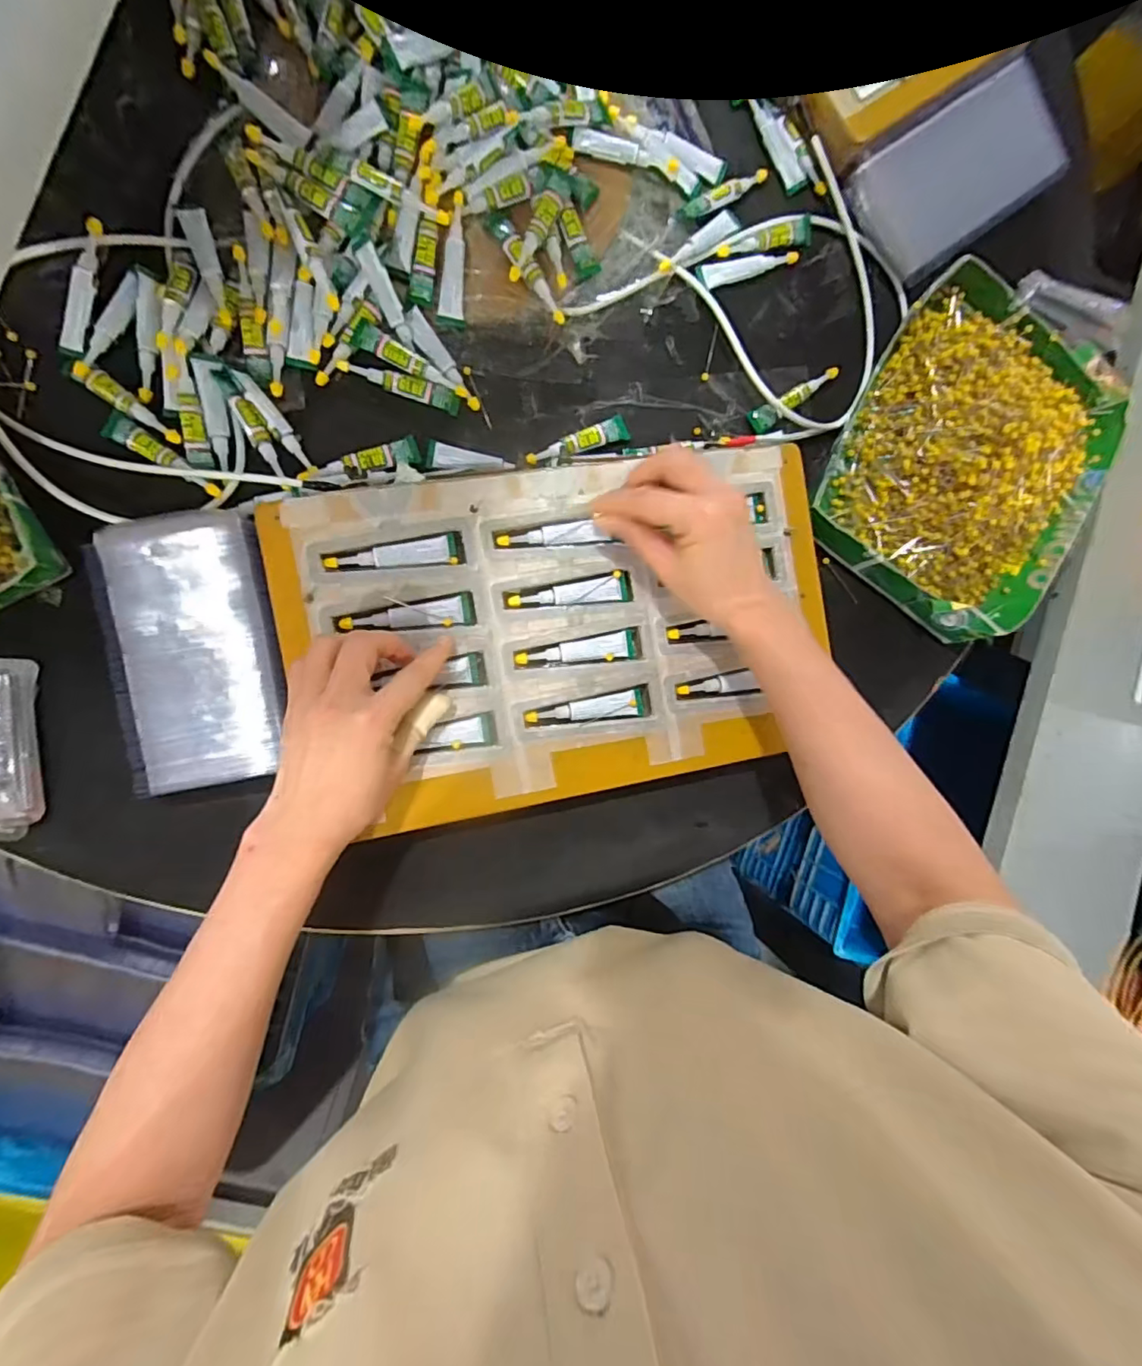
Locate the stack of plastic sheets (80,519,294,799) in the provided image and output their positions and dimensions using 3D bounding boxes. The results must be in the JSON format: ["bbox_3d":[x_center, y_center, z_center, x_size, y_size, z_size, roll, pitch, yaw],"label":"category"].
[{"bbox_3d":[-0.234,-0.021,0.363,0.097,0.022,0.170,-9,92,-9],"label":"stack of plastic sheets"}]

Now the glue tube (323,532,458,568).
[{"bbox_3d":[-0.115,-0.084,0.372,0.082,0.007,0.018,-9,92,-9],"label":"glue tube"}]

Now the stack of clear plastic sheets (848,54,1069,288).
[{"bbox_3d":[0.314,-0.409,0.466,0.182,0.033,0.098,-37,100,-7],"label":"stack of clear plastic sheets"}]

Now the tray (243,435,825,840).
[{"bbox_3d":[0.003,-0.037,0.389,0.360,0.017,0.214,-10,89,-8],"label":"tray"}]

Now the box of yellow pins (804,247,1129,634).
[{"bbox_3d":[0.325,-0.186,0.451,0.209,0.054,0.261,30,86,-8],"label":"box of yellow pins"}]

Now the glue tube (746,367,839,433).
[{"bbox_3d":[0.180,-0.226,0.458,0.082,0.014,0.018,-30,95,-8],"label":"glue tube"}]

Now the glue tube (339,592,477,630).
[{"bbox_3d":[-0.106,-0.043,0.375,0.084,0.006,0.018,-9,92,-9],"label":"glue tube"}]

